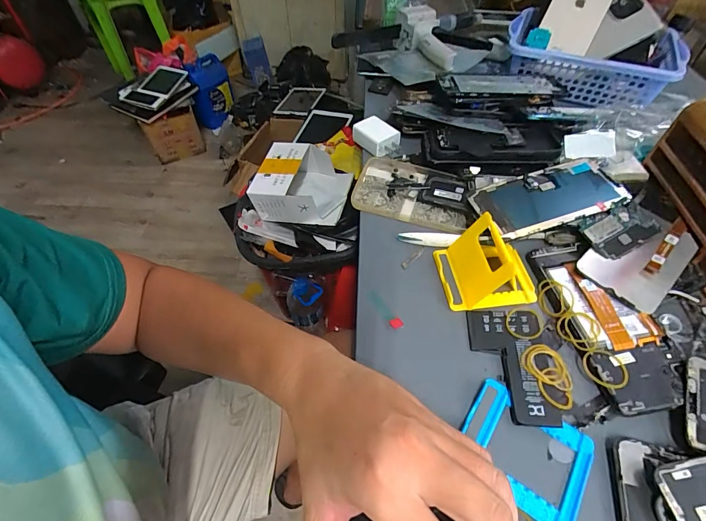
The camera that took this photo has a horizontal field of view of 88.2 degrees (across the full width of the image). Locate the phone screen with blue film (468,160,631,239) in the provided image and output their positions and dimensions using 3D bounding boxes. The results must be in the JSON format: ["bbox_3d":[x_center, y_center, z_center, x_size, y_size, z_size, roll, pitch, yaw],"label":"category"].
[{"bbox_3d":[0.203,-0.067,0.379,0.147,0.009,0.069,-17,54,-5],"label":"phone screen with blue film"}]

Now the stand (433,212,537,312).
[{"bbox_3d":[0.126,-0.003,0.333,0.084,0.047,0.067,-5,52,-4],"label":"stand"}]

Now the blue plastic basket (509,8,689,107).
[{"bbox_3d":[0.345,-0.299,0.543,0.230,0.069,0.148,16,54,12],"label":"blue plastic basket"}]

